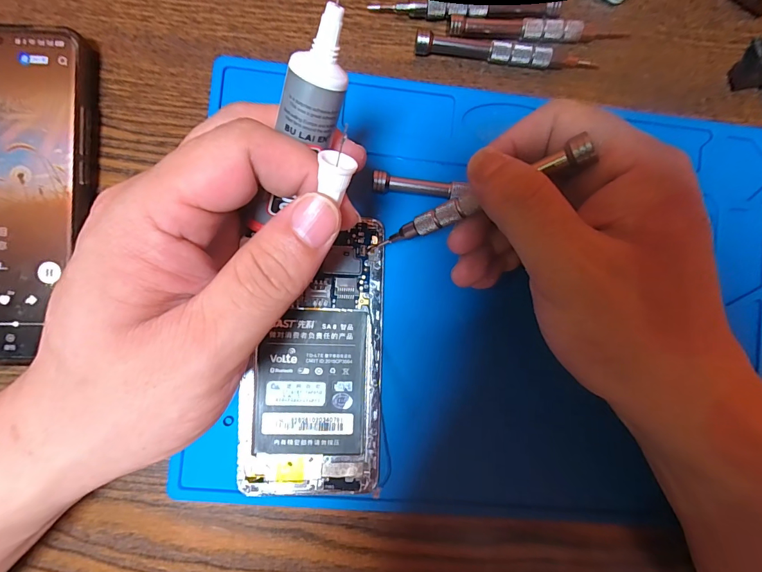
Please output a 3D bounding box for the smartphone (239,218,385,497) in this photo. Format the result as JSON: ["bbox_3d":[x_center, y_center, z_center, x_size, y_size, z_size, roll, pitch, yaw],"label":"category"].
[{"bbox_3d":[-0.035,0.038,0.192,0.069,0.011,0.136,1,89,-4],"label":"smartphone"}]

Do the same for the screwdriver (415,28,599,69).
[{"bbox_3d":[0.070,-0.126,0.203,0.102,0.012,0.009,4,88,-4],"label":"screwdriver"}]

